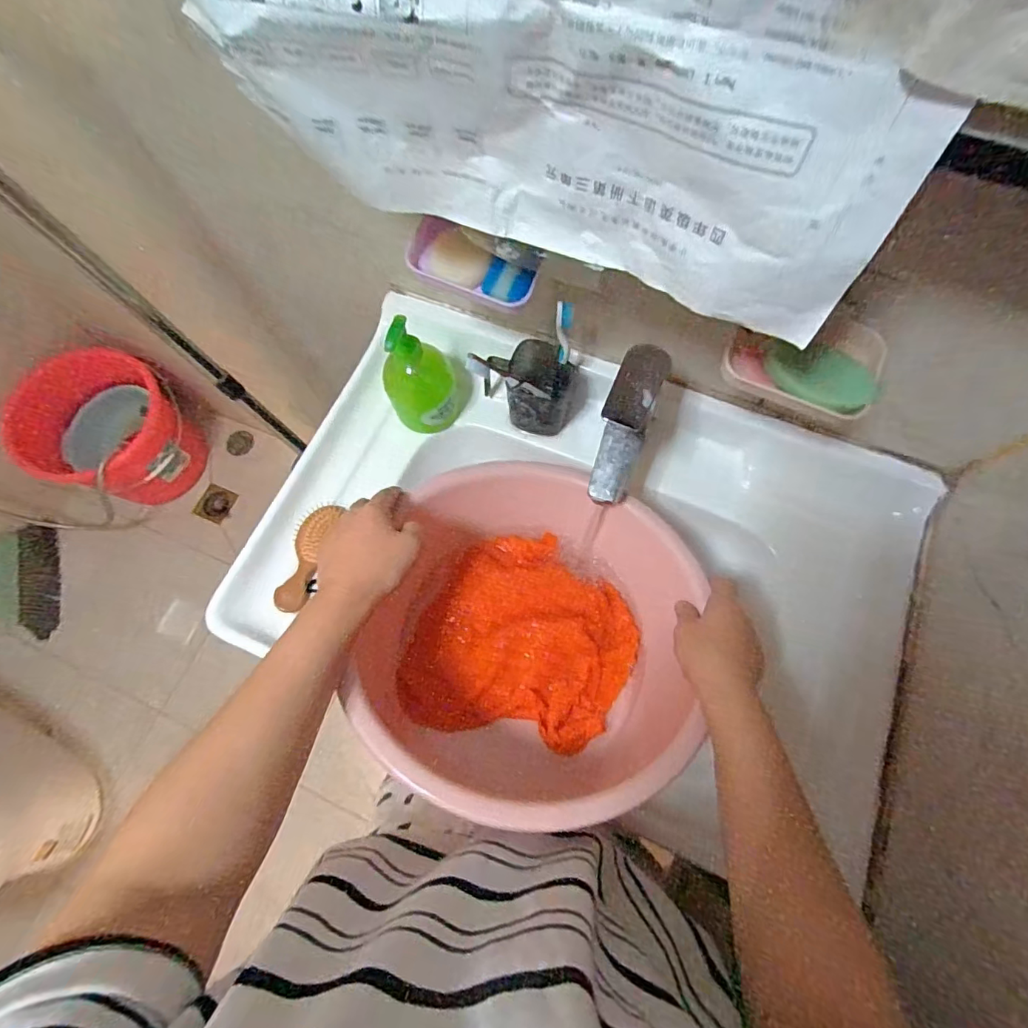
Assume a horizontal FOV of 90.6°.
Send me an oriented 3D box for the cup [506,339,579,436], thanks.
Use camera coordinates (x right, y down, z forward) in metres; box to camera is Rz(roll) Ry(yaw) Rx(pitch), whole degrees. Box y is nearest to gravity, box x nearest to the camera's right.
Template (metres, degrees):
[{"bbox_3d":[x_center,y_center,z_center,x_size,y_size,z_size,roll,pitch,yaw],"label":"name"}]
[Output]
[{"bbox_3d":[0.036,-0.153,0.621,0.077,0.081,0.071,13,71,6],"label":"cup"}]

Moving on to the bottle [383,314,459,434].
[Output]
[{"bbox_3d":[-0.109,-0.158,0.586,0.084,0.141,0.062,-23,71,-6],"label":"bottle"}]

